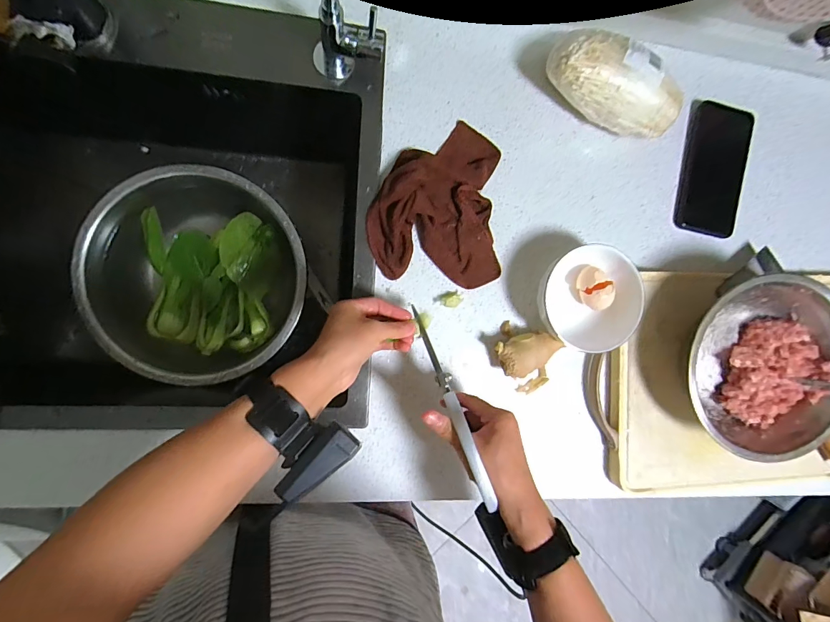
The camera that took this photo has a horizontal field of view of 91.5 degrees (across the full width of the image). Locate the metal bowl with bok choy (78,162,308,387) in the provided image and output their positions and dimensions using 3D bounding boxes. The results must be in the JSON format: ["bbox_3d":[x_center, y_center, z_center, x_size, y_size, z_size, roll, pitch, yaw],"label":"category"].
[{"bbox_3d":[-0.280,-0.046,0.535,0.261,0.084,0.263,-21,95,-9],"label":"metal bowl with bok choy"}]

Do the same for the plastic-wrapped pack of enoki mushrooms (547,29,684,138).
[{"bbox_3d":[0.223,-0.256,0.465,0.157,0.075,0.073,20,88,-10],"label":"plastic-wrapped pack of enoki mushrooms"}]

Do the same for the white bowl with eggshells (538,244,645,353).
[{"bbox_3d":[0.200,-0.012,0.472,0.118,0.057,0.105,-38,97,-7],"label":"white bowl with eggshells"}]

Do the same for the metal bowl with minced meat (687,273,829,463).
[{"bbox_3d":[0.399,0.064,0.481,0.199,0.068,0.199,0,91,-10],"label":"metal bowl with minced meat"}]

